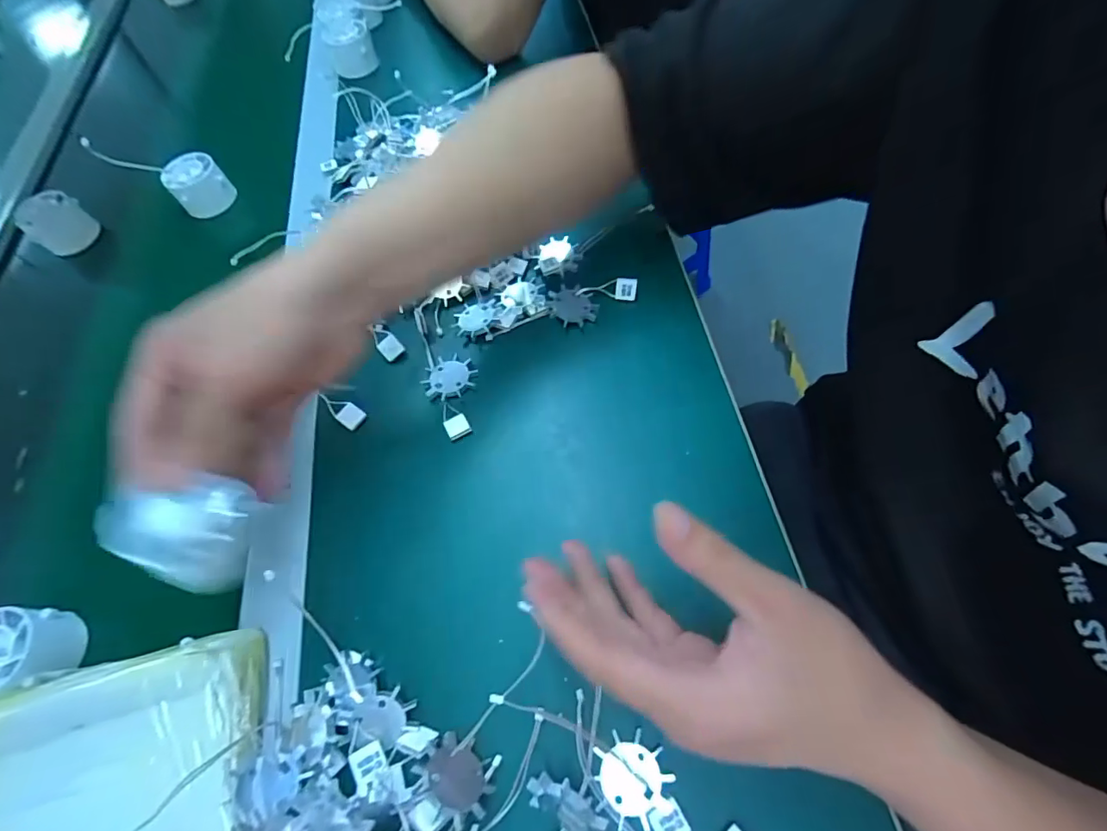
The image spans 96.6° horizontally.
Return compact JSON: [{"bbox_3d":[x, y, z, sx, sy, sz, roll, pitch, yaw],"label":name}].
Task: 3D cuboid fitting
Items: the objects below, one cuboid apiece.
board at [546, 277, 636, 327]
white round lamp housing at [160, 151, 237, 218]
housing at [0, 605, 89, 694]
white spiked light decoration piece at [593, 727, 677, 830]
[{"bbox_3d":[0.030,-0.091,0.384,0.068,0.018,0.034,-19,62,-7],"label":"board"},{"bbox_3d":[-0.347,-0.227,0.485,0.044,0.042,0.052,40,70,22],"label":"white round lamp housing"},{"bbox_3d":[-0.317,0.140,0.292,0.053,0.030,0.047,-2,61,2],"label":"housing"},{"bbox_3d":[0.039,0.179,0.244,0.036,0.005,0.037,-4,61,1],"label":"white spiked light decoration piece"}]

